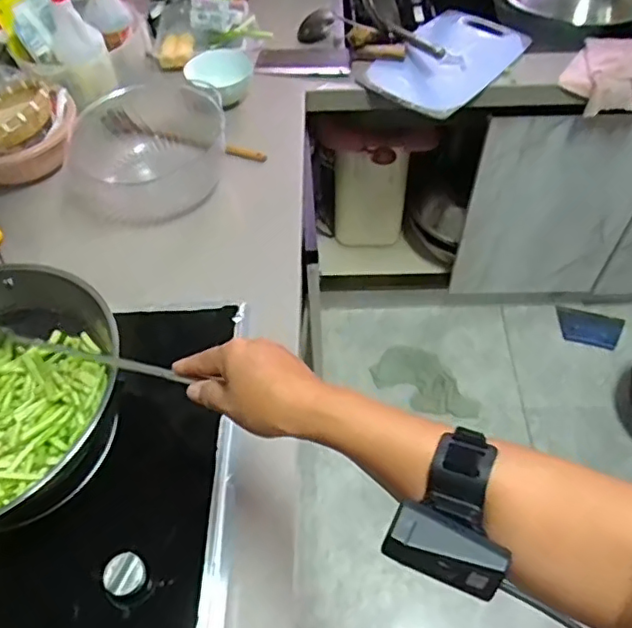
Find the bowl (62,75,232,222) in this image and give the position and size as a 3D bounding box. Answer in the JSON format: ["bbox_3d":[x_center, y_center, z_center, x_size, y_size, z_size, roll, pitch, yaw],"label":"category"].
[{"bbox_3d":[-0.271,-0.274,0.947,0.244,0.108,0.249,-1,54,1],"label":"bowl"}]

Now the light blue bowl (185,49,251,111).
[{"bbox_3d":[-0.172,-0.426,1.053,0.118,0.067,0.096,-15,55,-8],"label":"light blue bowl"}]

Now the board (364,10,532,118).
[{"bbox_3d":[0.265,-0.508,1.139,0.220,0.019,0.372,28,60,21],"label":"board"}]

